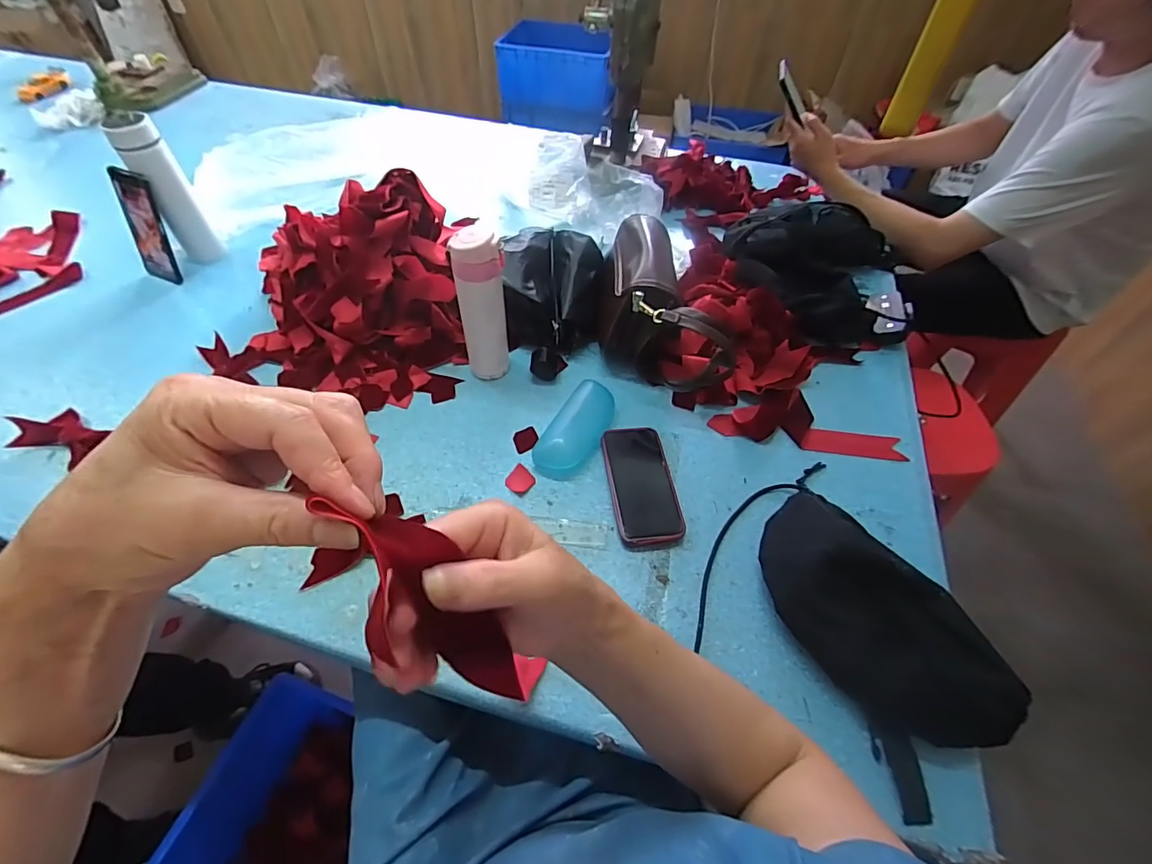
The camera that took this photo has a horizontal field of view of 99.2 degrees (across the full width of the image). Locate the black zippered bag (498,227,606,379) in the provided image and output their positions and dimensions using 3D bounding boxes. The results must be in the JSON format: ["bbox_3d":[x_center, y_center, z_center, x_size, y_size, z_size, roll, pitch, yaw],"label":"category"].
[{"bbox_3d":[-0.033,-0.203,0.752,0.145,0.118,0.220,-3,53,-6],"label":"black zippered bag"}]

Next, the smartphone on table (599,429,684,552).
[{"bbox_3d":[0.081,0.064,0.615,0.077,0.021,0.164,-5,53,-7],"label":"smartphone on table"}]

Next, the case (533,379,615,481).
[{"bbox_3d":[0.002,-0.005,0.660,0.065,0.035,0.151,25,55,15],"label":"case"}]

